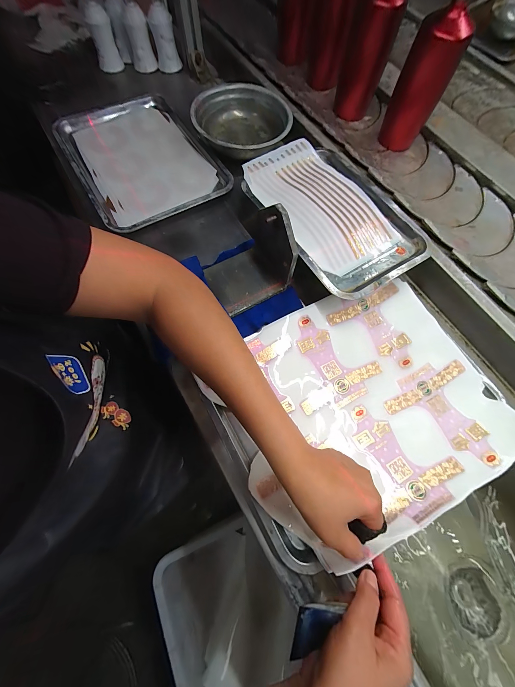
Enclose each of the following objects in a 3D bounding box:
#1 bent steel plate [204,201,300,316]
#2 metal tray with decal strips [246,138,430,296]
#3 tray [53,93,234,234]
[{"bbox_3d":[-0.015,-0.129,0.392,0.116,0.112,0.107,-30,73,-10],"label":"bent steel plate"},{"bbox_3d":[0.121,-0.225,0.445,0.200,0.030,0.315,-28,73,-13],"label":"metal tray with decal strips"},{"bbox_3d":[-0.239,-0.382,0.541,0.257,0.029,0.360,-32,73,-11],"label":"tray"}]

